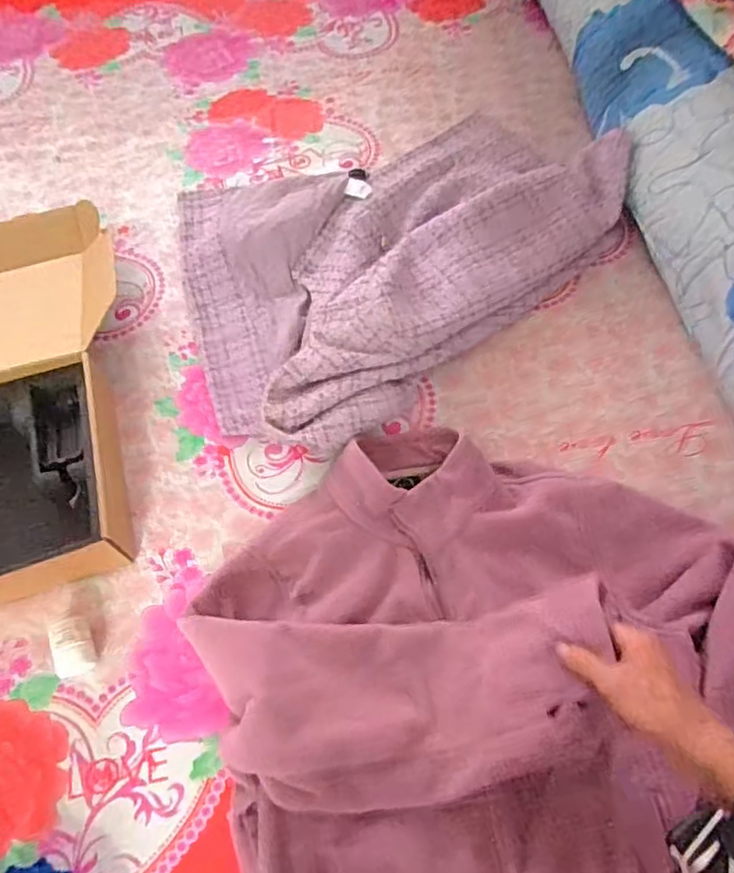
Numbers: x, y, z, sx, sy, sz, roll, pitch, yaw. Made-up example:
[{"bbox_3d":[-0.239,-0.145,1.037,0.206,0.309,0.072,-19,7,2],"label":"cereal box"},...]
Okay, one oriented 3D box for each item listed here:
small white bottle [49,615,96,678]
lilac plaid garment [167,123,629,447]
[{"bbox_3d":[-0.312,0.225,0.654,0.038,0.034,0.059,-18,63,-7],"label":"small white bottle"},{"bbox_3d":[0.066,-0.255,0.857,0.633,0.105,0.493,-16,64,-9],"label":"lilac plaid garment"}]

